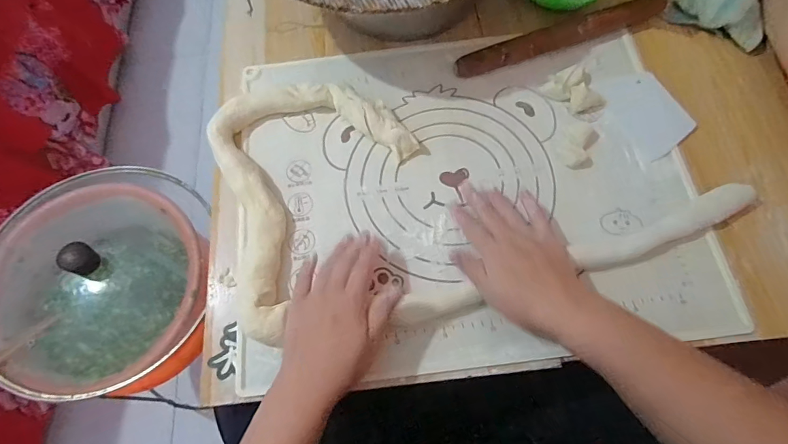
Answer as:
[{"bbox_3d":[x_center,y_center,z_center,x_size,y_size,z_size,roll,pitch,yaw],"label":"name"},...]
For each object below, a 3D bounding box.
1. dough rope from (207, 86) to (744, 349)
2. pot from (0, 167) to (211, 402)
[{"bbox_3d":[0.081,-0.069,0.463,0.533,0.036,0.305,-15,70,-3],"label":"dough rope"},{"bbox_3d":[-0.416,0.088,0.594,0.274,0.135,0.289,0,69,1],"label":"pot"}]

